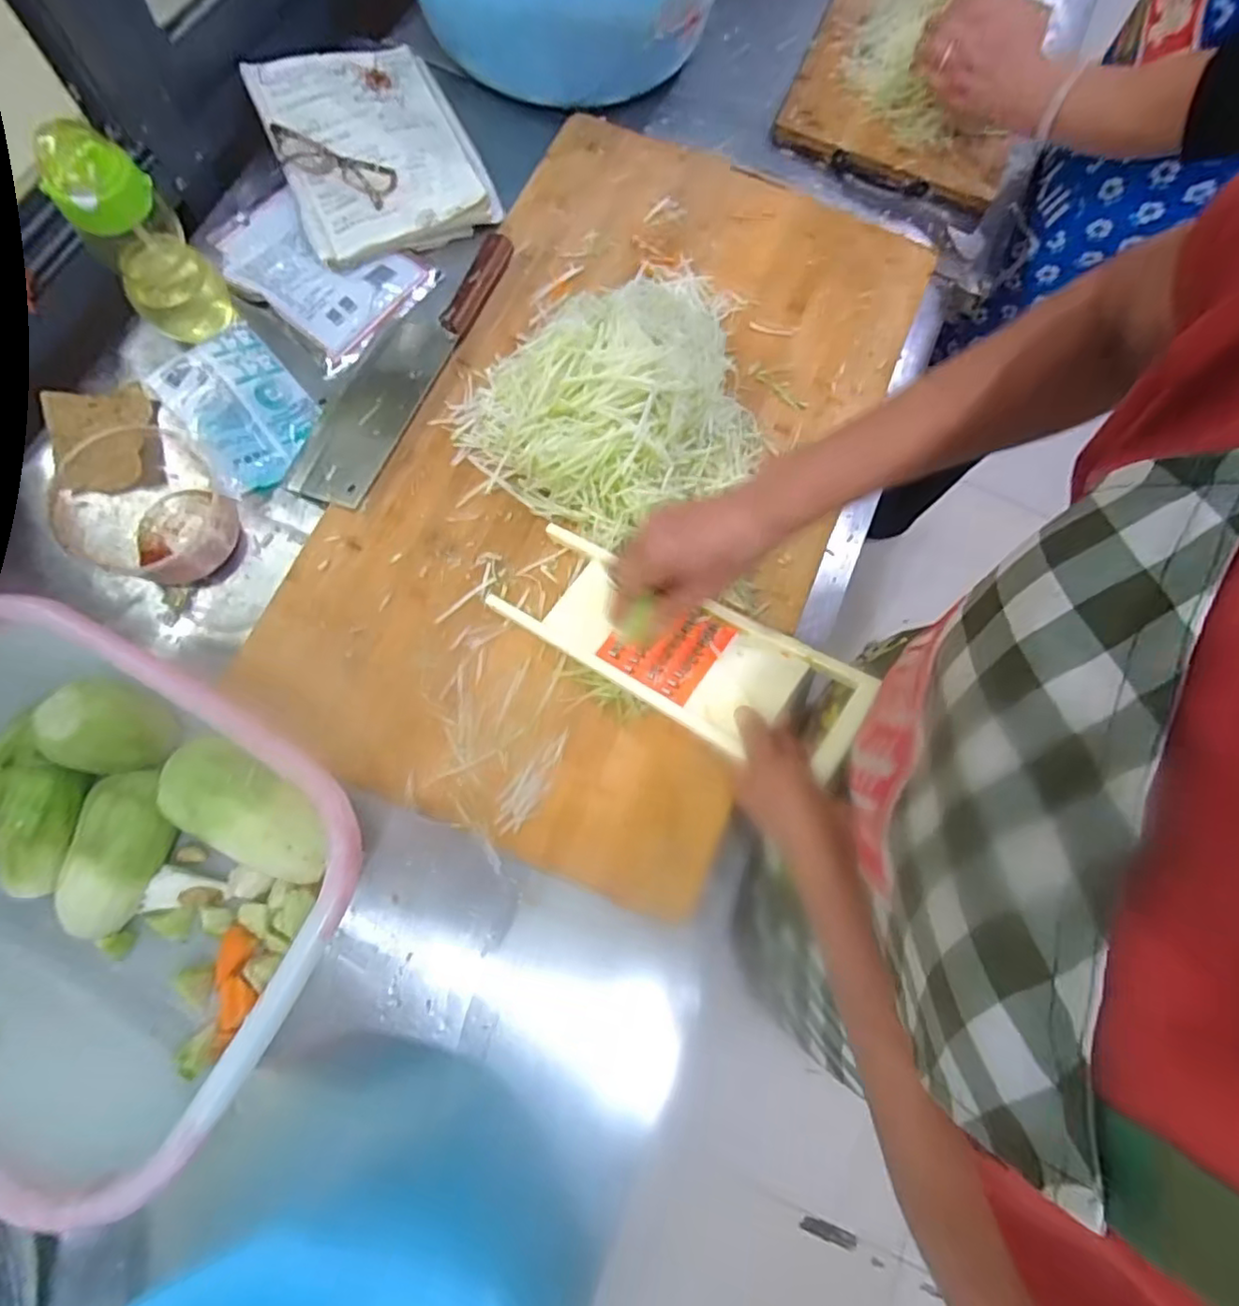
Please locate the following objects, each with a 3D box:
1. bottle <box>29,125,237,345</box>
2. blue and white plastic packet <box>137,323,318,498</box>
[{"bbox_3d":[-0.431,-0.368,0.572,0.078,0.176,0.064,-42,83,-13],"label":"bottle"},{"bbox_3d":[-0.387,-0.248,0.636,0.123,0.035,0.154,-41,79,-11],"label":"blue and white plastic packet"}]

